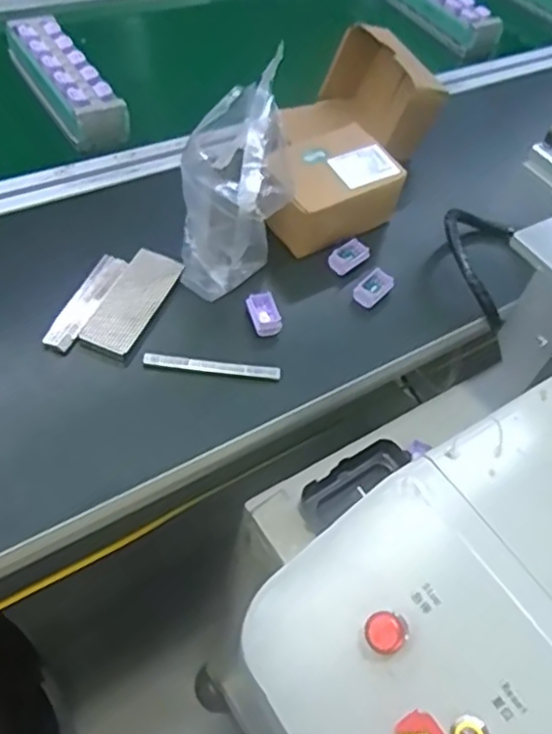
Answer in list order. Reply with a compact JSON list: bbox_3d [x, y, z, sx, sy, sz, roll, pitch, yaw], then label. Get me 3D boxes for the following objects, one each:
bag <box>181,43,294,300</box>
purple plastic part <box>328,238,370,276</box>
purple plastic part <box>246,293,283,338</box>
[{"bbox_3d":[-0.036,-0.156,0.543,0.083,0.127,0.131,-2,52,-10],"label":"bag"},{"bbox_3d":[0.067,-0.103,0.603,0.039,0.012,0.022,-33,64,-30],"label":"purple plastic part"},{"bbox_3d":[-0.008,-0.045,0.547,0.027,0.012,0.037,-11,55,-17],"label":"purple plastic part"}]

